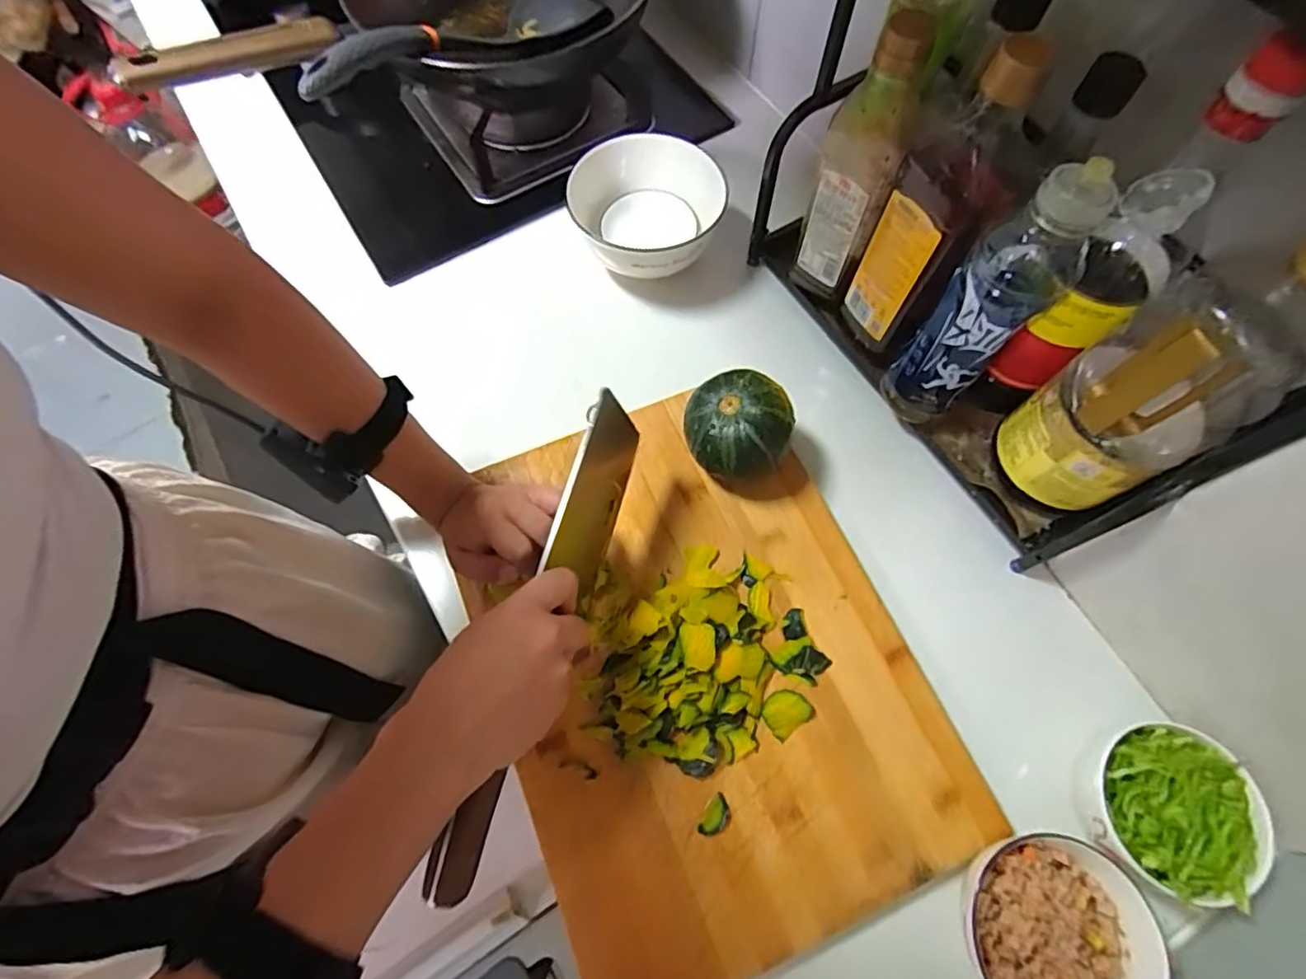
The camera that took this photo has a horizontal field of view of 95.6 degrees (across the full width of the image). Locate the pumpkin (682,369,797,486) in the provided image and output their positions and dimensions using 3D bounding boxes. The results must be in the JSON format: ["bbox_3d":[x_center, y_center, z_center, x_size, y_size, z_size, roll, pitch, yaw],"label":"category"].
[{"bbox_3d":[0.068,-0.048,0.491,0.082,0.072,0.080,0,69,0],"label":"pumpkin"}]

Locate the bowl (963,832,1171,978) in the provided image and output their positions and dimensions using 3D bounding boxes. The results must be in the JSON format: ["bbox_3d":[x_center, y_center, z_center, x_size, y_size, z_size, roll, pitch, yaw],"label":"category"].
[{"bbox_3d":[0.257,0.282,0.380,0.109,0.045,0.109,0,69,0],"label":"bowl"}]

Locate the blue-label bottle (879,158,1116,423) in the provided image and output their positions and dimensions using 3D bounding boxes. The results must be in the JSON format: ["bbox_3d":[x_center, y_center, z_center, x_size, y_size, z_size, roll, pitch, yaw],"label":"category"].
[{"bbox_3d":[0.245,-0.133,0.433,0.059,0.216,0.076,41,74,14],"label":"blue-label bottle"}]

